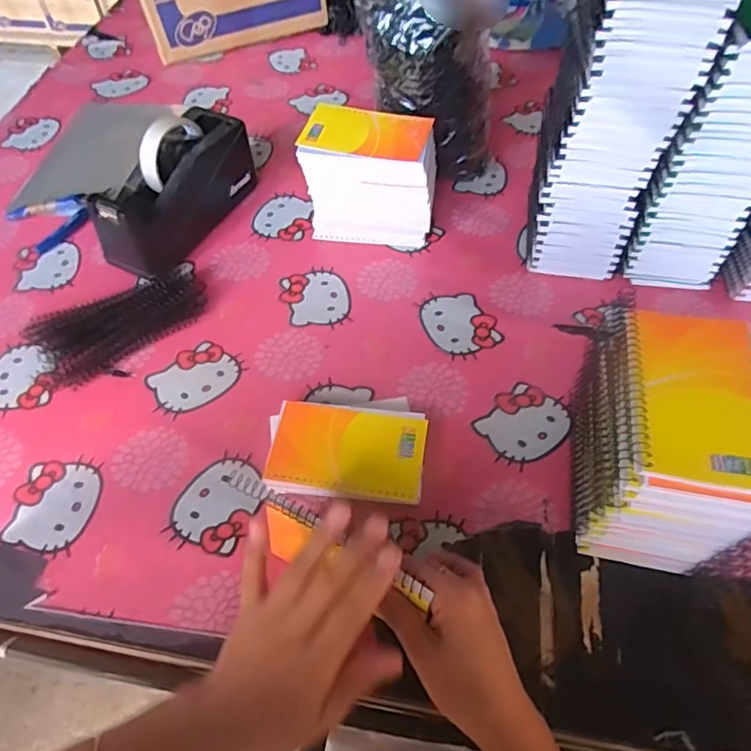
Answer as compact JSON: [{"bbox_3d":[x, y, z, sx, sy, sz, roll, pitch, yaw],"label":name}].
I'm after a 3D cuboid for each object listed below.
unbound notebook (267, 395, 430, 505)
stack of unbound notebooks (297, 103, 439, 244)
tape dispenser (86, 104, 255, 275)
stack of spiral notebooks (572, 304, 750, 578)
[{"bbox_3d":[-0.024,0.062,0.491,0.132,0.020,0.101,2,55,2],"label":"unbound notebook"},{"bbox_3d":[-0.006,-0.216,0.629,0.139,0.120,0.091,4,55,3],"label":"stack of unbound notebooks"},{"bbox_3d":[-0.223,-0.208,0.629,0.070,0.109,0.202,22,58,15],"label":"tape dispenser"},{"bbox_3d":[0.208,0.056,0.413,0.096,0.148,0.139,11,56,8],"label":"stack of spiral notebooks"}]

